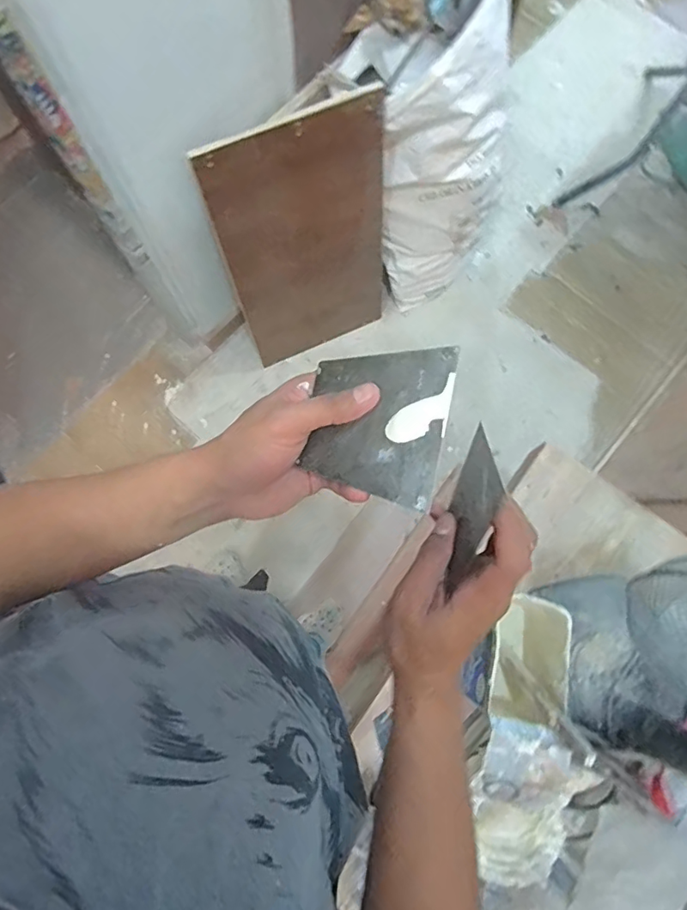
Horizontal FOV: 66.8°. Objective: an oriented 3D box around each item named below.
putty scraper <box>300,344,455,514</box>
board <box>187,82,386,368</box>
[{"bbox_3d":[0.021,-0.021,0.348,0.095,0.004,0.104,5,76,22],"label":"putty scraper"},{"bbox_3d":[-0.076,-0.481,1.242,0.391,0.615,0.020,-21,61,-5],"label":"board"}]

